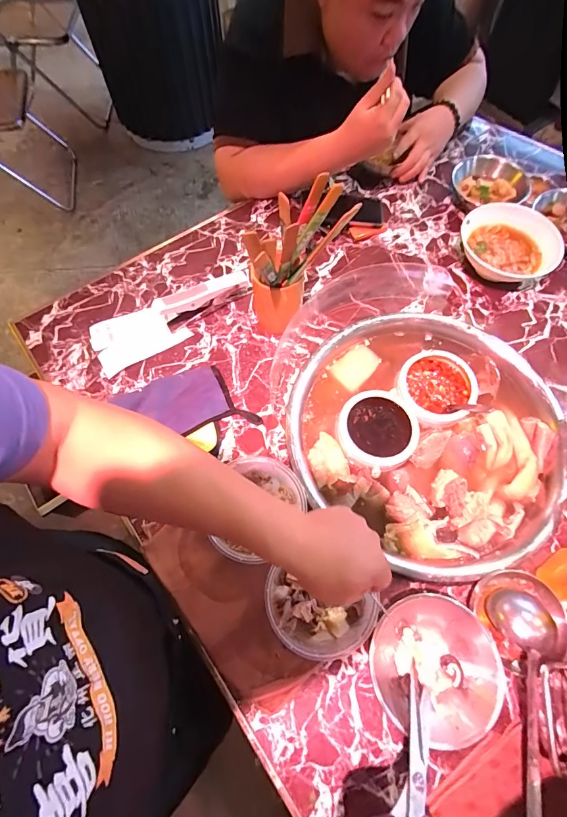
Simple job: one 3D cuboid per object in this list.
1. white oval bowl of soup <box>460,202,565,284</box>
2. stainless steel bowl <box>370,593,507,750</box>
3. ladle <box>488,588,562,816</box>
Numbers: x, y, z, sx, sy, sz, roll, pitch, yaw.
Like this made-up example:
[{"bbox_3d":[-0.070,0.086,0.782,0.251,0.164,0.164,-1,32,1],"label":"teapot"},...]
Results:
[{"bbox_3d":[0.420,-0.305,0.733,0.138,0.079,0.174,-21,68,-9],"label":"white oval bowl of soup"},{"bbox_3d":[0.185,0.309,0.472,0.140,0.058,0.145,0,66,0],"label":"stainless steel bowl"},{"bbox_3d":[0.293,0.390,0.438,0.075,0.050,0.332,1,66,1],"label":"ladle"}]

